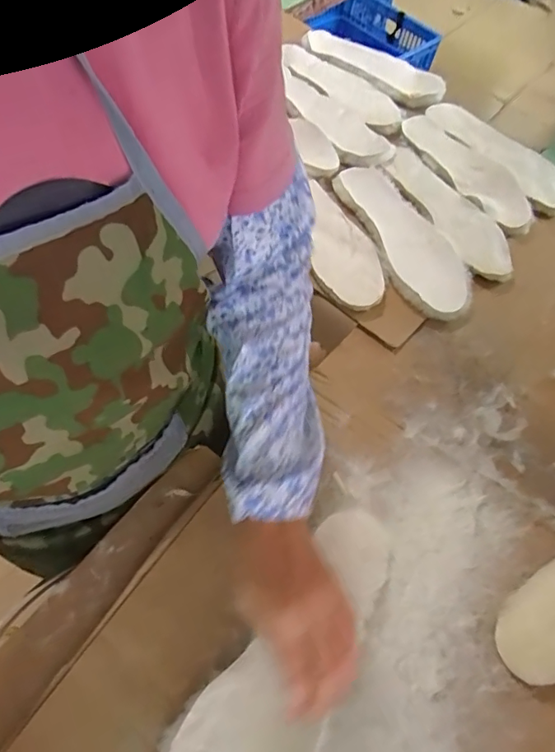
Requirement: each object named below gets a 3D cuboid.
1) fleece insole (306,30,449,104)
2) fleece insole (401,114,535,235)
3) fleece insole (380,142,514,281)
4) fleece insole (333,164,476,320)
[{"bbox_3d":[0.178,-0.570,0.880,0.265,0.013,0.083,33,71,8],"label":"fleece insole"},{"bbox_3d":[0.307,-0.337,0.773,0.087,0.011,0.282,-26,63,-17],"label":"fleece insole"},{"bbox_3d":[0.252,-0.253,0.724,0.096,0.014,0.274,-22,66,-21],"label":"fleece insole"},{"bbox_3d":[0.177,-0.203,0.679,0.099,0.016,0.281,-21,62,-15],"label":"fleece insole"}]

